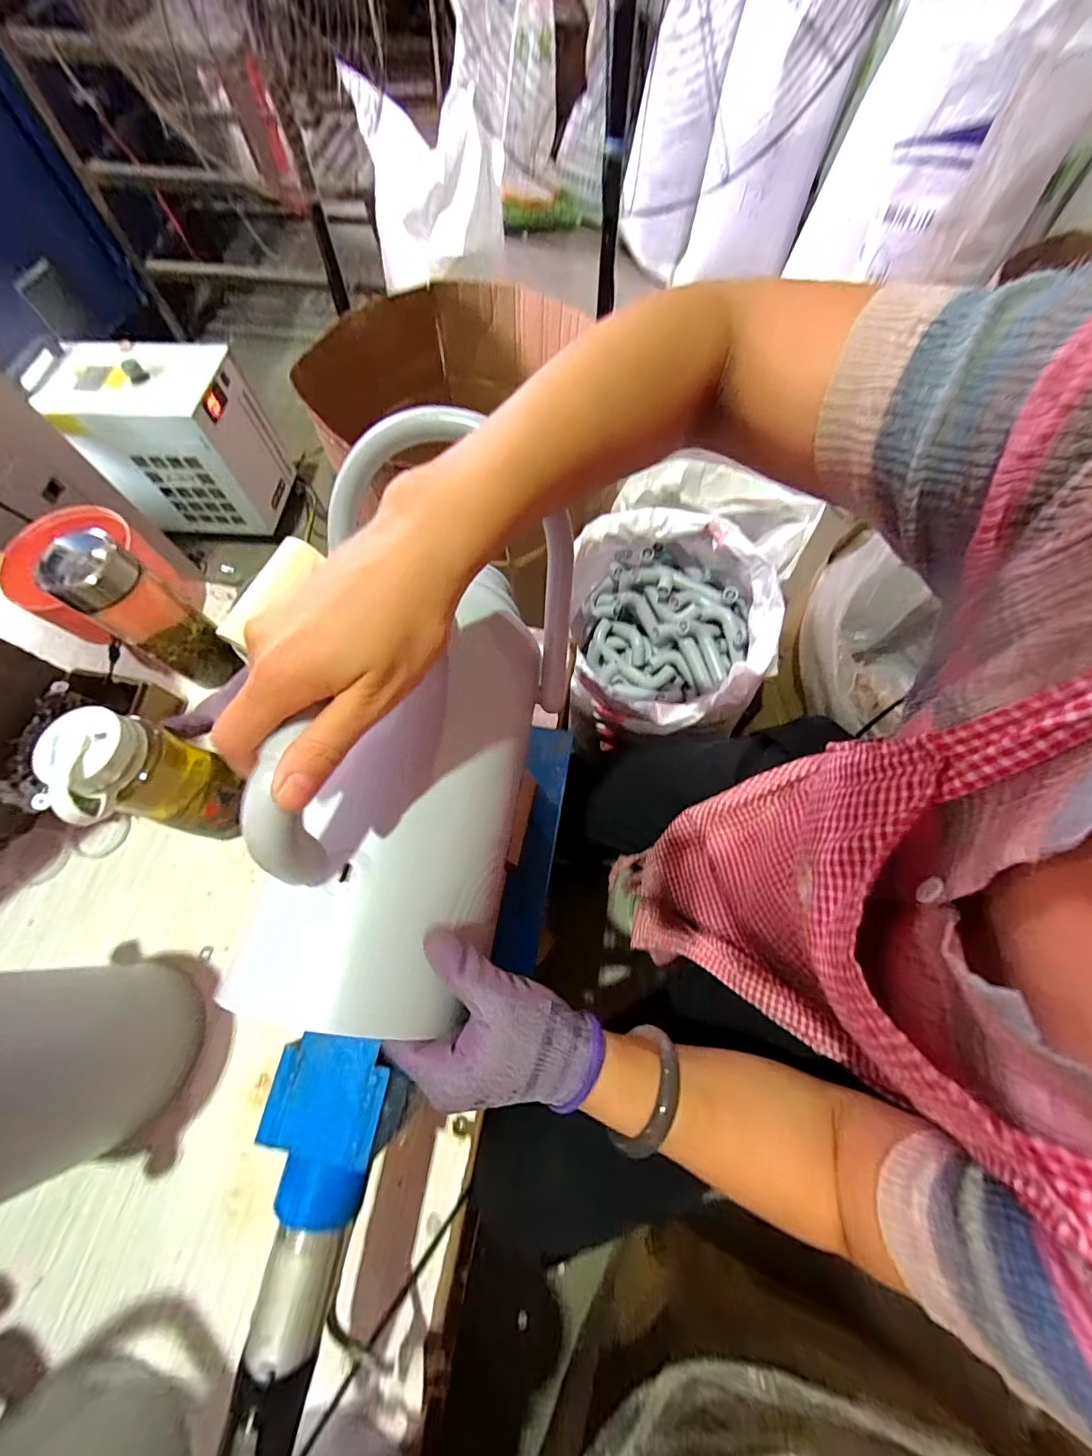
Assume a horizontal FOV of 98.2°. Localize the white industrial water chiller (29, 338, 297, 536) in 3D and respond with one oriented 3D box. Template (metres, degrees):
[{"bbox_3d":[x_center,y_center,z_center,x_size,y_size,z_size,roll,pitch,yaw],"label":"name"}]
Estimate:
[{"bbox_3d":[-1.082,-0.830,1.395,0.437,0.388,0.298,1,67,2],"label":"white industrial water chiller"}]

